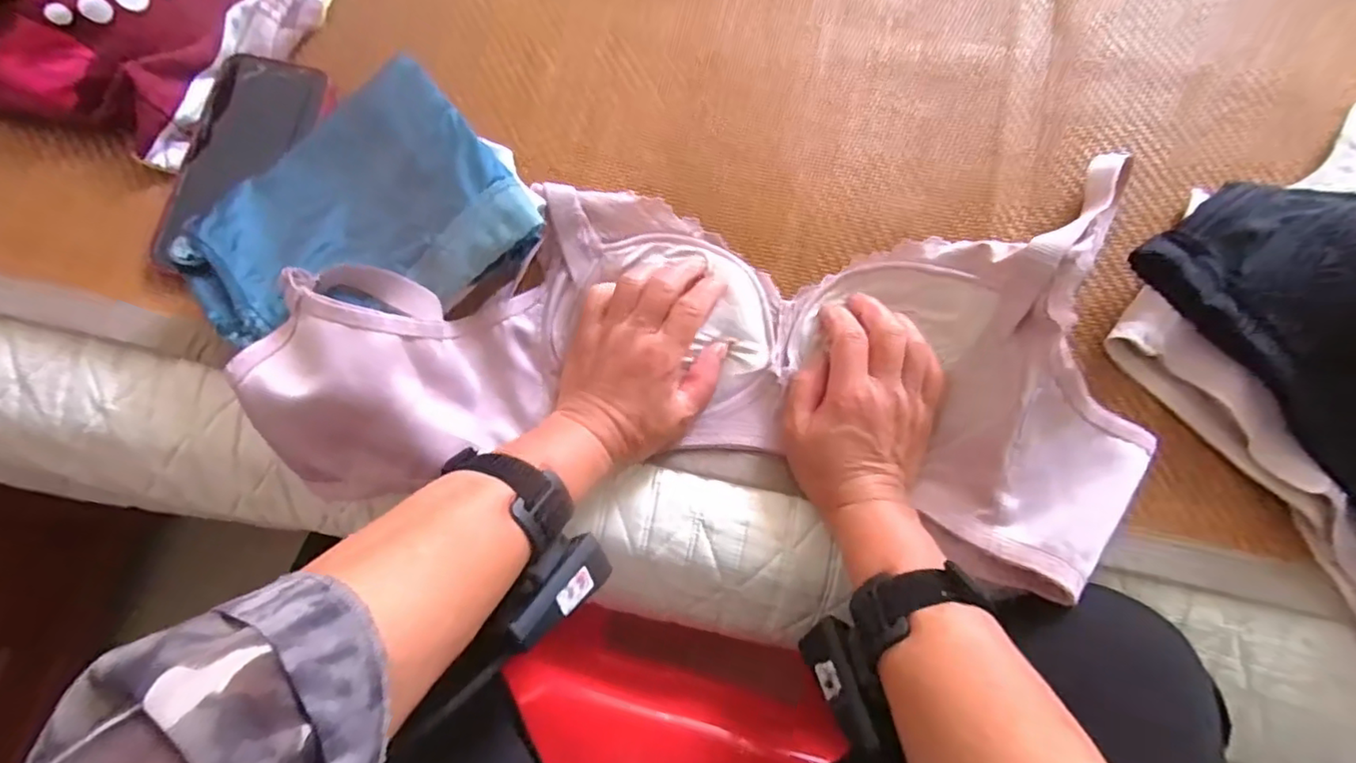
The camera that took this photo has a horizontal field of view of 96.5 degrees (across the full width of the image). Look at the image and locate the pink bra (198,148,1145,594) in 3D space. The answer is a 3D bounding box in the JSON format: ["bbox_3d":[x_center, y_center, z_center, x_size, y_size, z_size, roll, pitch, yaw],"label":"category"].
[{"bbox_3d":[0.019,-0.011,0.355,0.469,0.089,0.210,4,78,-1],"label":"pink bra"}]

